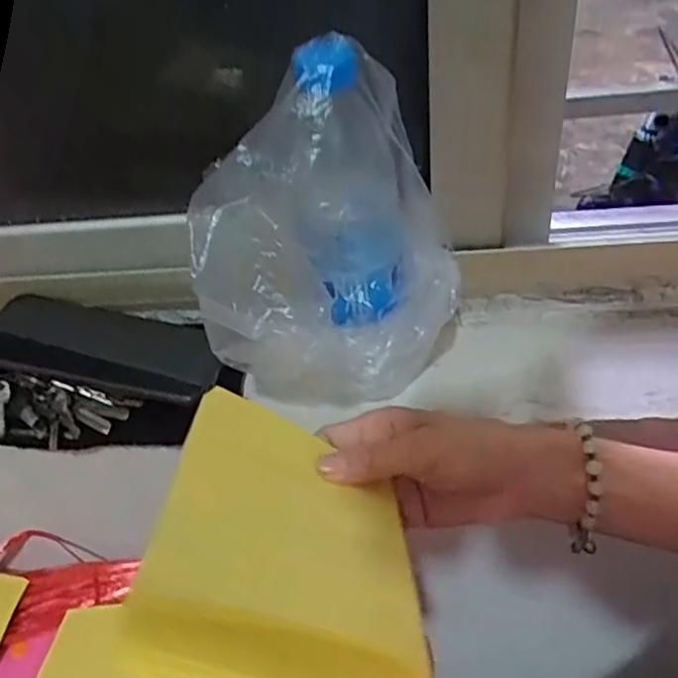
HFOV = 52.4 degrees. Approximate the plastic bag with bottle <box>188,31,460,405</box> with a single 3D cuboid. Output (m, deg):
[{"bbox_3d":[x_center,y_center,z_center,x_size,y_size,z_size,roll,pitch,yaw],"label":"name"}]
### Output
[{"bbox_3d":[0.000,-0.048,0.379,0.156,0.176,0.091,-16,40,-11],"label":"plastic bag with bottle"}]

